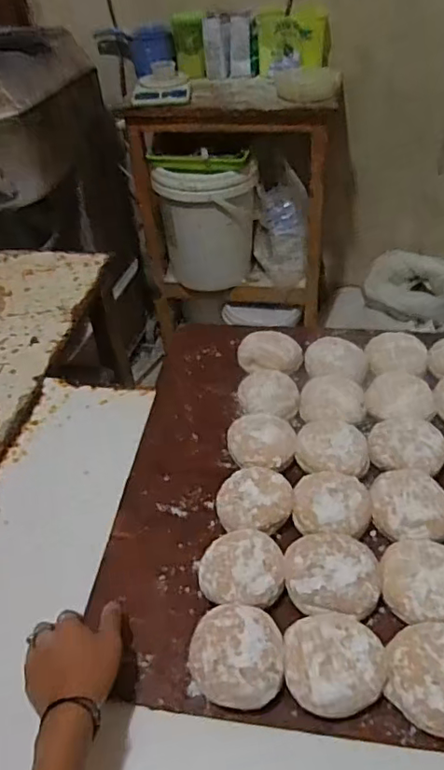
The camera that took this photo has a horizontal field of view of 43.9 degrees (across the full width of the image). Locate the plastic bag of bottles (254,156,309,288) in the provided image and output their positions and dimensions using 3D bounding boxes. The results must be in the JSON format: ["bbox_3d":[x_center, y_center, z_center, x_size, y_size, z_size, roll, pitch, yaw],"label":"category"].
[{"bbox_3d":[0.184,-0.479,1.697,0.161,0.336,0.128,-5,38,8],"label":"plastic bag of bottles"}]

